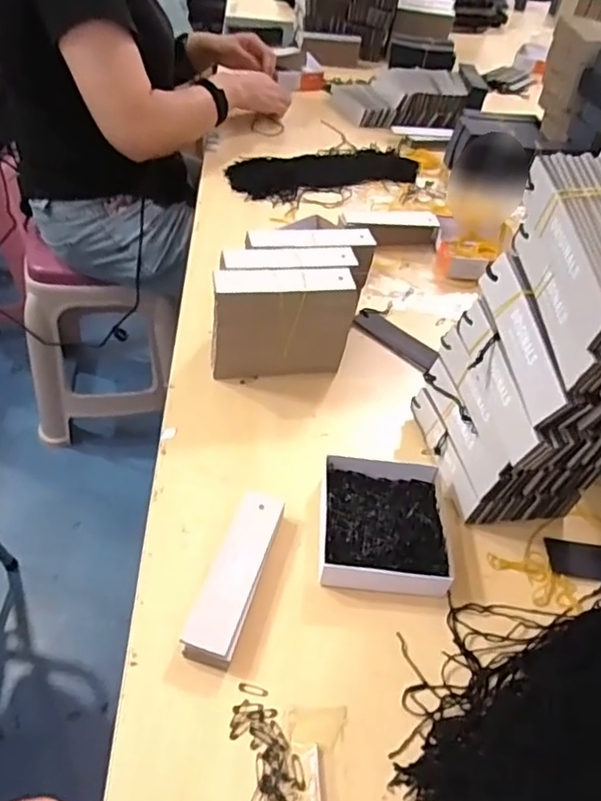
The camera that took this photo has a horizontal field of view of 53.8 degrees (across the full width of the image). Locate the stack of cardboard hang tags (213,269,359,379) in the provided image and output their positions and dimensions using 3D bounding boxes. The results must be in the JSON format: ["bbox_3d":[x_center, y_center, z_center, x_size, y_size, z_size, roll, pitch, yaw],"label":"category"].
[{"bbox_3d":[-0.017,-0.070,0.562,0.126,0.102,0.033,-3,46,-10],"label":"stack of cardboard hang tags"}]

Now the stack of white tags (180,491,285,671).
[{"bbox_3d":[-0.046,0.125,0.429,0.034,0.021,0.127,15,46,7],"label":"stack of white tags"}]

